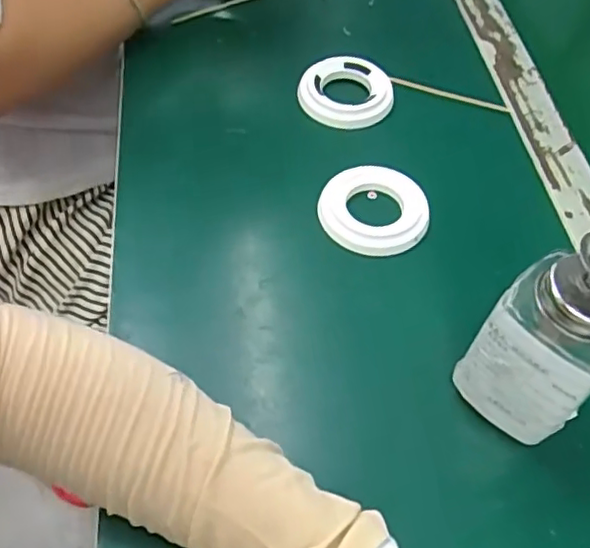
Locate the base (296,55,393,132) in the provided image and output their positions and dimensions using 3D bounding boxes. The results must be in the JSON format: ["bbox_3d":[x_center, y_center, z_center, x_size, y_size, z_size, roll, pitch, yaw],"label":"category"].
[{"bbox_3d":[0.039,-0.141,0.487,0.071,0.023,0.057,10,54,4],"label":"base"}]

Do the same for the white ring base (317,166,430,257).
[{"bbox_3d":[0.052,-0.043,0.416,0.070,0.009,0.066,1,54,-3],"label":"white ring base"}]

